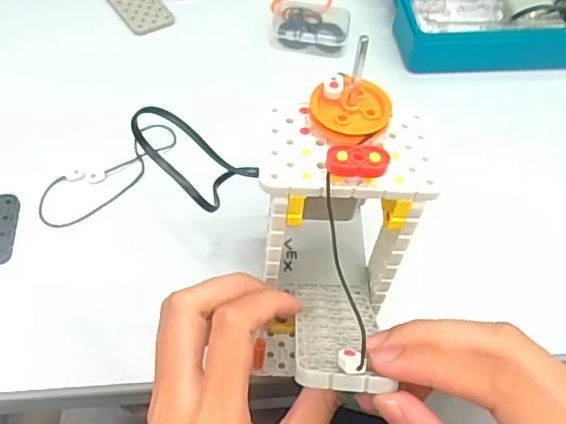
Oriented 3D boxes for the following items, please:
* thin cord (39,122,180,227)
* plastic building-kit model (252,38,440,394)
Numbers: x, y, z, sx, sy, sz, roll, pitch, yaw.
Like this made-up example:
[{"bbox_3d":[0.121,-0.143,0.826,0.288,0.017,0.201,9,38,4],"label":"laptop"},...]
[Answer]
[{"bbox_3d":[-0.118,-0.027,0.406,0.036,0.009,0.109,38,59,22],"label":"thin cord"},{"bbox_3d":[0.023,0.026,0.259,0.064,0.107,0.116,3,53,-2],"label":"plastic building-kit model"}]

